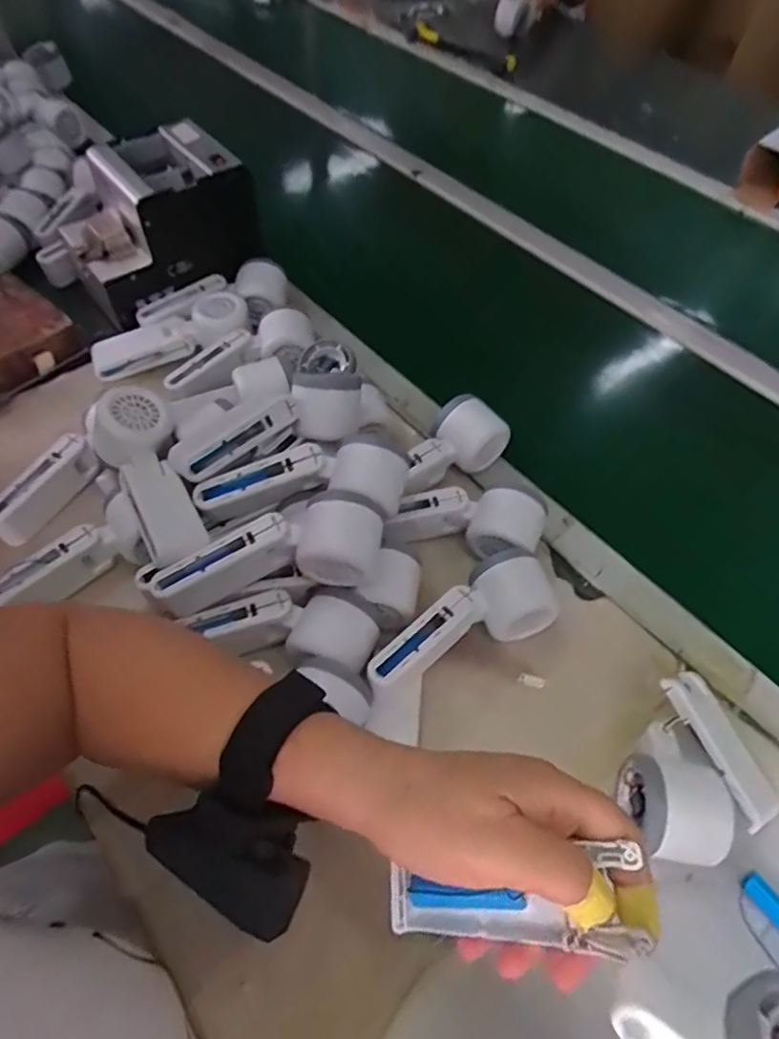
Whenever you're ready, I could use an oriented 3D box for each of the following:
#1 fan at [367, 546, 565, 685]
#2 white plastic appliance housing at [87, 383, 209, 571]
[{"bbox_3d":[0.051,0.080,0.468,0.163,0.050,0.058,-21,58,-18],"label":"fan"},{"bbox_3d":[-0.188,-0.034,0.476,0.058,0.056,0.147,-23,88,-13],"label":"white plastic appliance housing"}]

